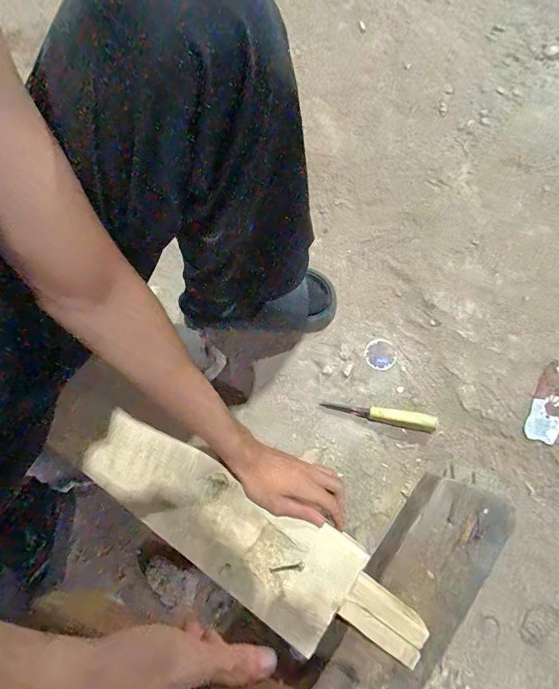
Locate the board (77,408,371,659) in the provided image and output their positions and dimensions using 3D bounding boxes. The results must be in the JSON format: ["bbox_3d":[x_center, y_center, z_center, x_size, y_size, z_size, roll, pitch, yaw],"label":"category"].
[{"bbox_3d":[-0.083,0.222,0.496,0.365,0.013,0.128,31,80,8],"label":"board"}]

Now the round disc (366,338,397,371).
[{"bbox_3d":[0.177,0.017,0.671,0.053,0.004,0.054,0,77,1],"label":"round disc"}]

